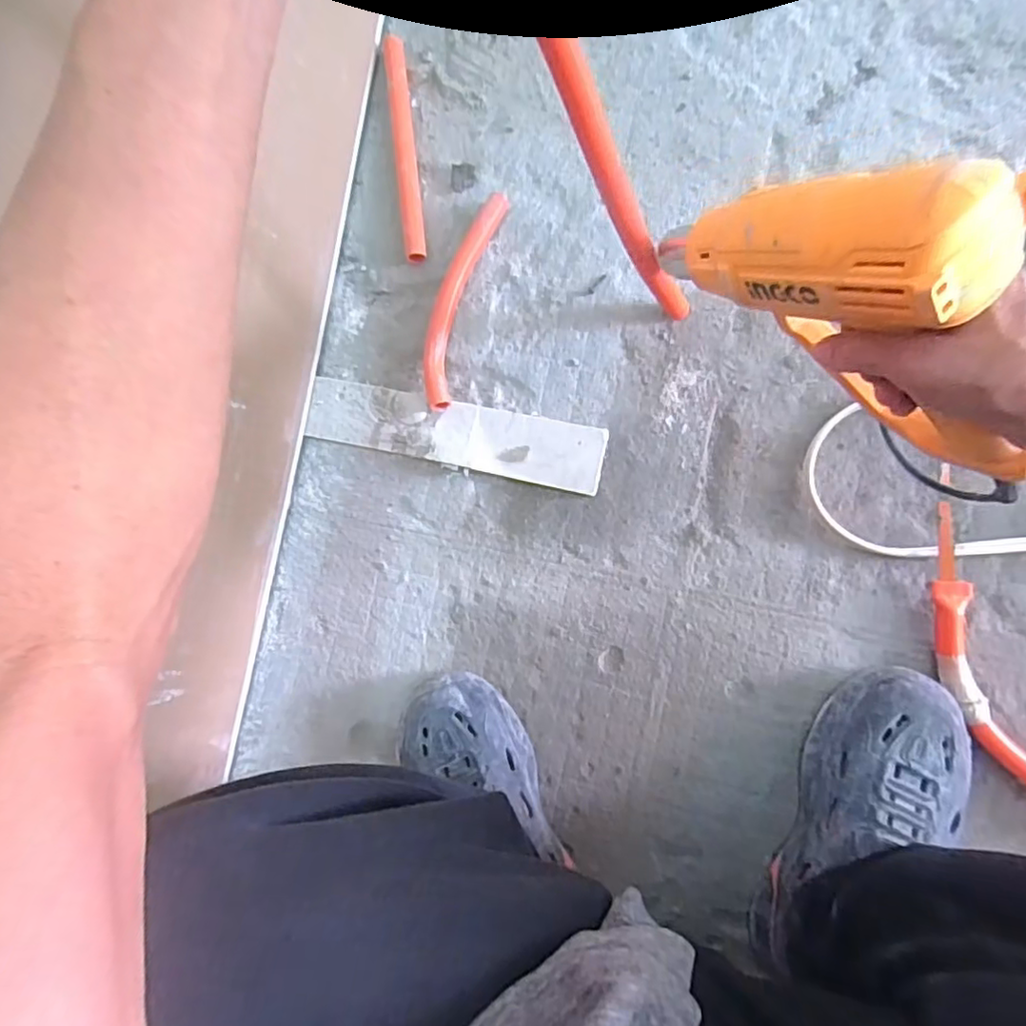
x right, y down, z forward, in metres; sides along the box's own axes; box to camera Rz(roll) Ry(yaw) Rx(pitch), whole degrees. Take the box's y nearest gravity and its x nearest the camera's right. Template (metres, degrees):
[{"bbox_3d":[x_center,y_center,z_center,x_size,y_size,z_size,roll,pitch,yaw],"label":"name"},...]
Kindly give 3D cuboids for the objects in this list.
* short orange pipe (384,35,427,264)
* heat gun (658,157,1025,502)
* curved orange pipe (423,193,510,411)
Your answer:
[{"bbox_3d":[-0.107,-0.364,0.589,0.020,0.019,0.234,-7,86,7],"label":"short orange pipe"},{"bbox_3d":[0.205,-0.114,0.322,0.078,0.148,0.251,-42,82,4],"label":"heat gun"},{"bbox_3d":[-0.053,-0.203,0.572,0.042,0.024,0.208,16,89,8],"label":"curved orange pipe"}]

